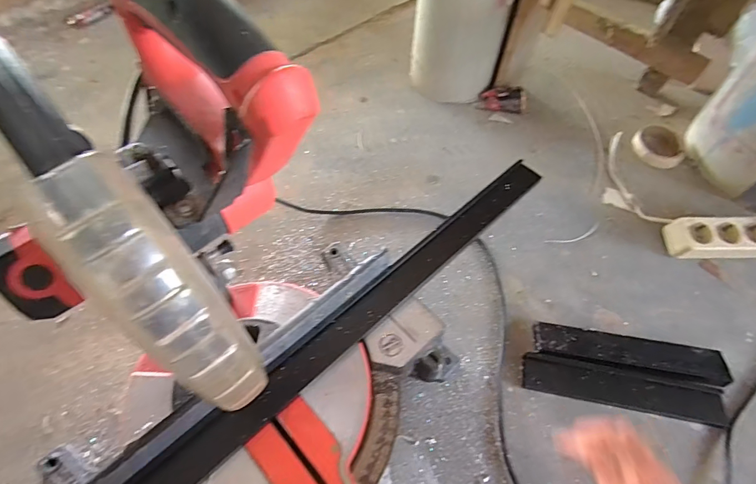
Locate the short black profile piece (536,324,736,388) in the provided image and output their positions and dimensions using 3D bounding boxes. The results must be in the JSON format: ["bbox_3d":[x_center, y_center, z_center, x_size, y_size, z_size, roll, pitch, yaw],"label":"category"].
[{"bbox_3d":[0.340,0.151,0.562,0.247,0.021,0.050,9,58,3],"label":"short black profile piece"}]

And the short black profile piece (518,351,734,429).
[{"bbox_3d":[0.317,0.188,0.538,0.245,0.018,0.050,12,58,4],"label":"short black profile piece"}]

